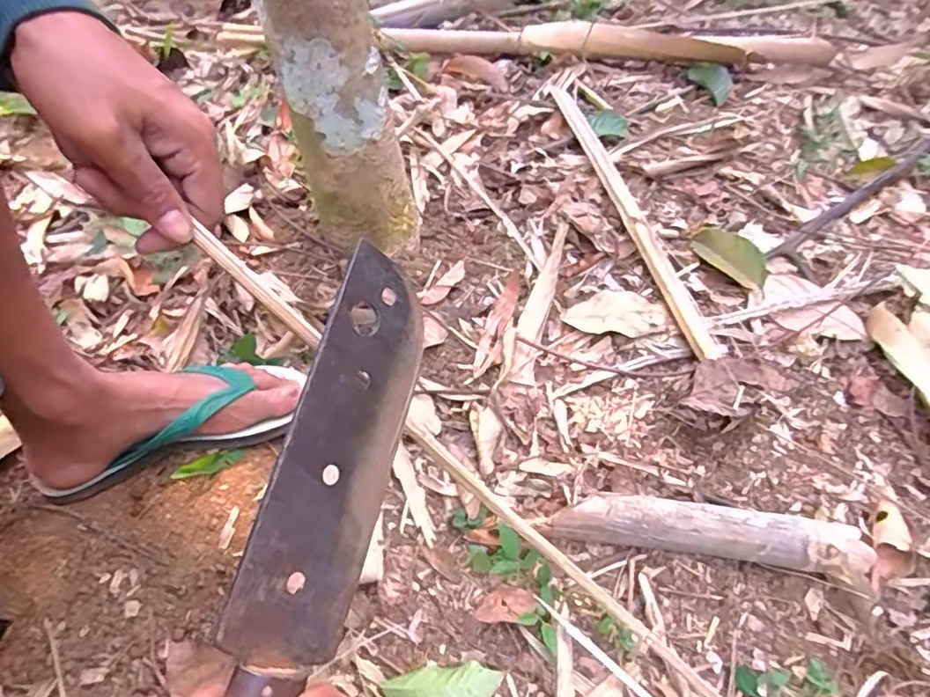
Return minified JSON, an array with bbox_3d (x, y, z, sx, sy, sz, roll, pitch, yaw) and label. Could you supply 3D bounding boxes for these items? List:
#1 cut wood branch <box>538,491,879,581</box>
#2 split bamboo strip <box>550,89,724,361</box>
[{"bbox_3d":[0.184,0.147,0.458,0.231,0.035,0.040,5,53,10],"label":"cut wood branch"},{"bbox_3d":[0.198,-0.190,0.717,0.033,0.013,0.497,-11,52,-3],"label":"split bamboo strip"}]

